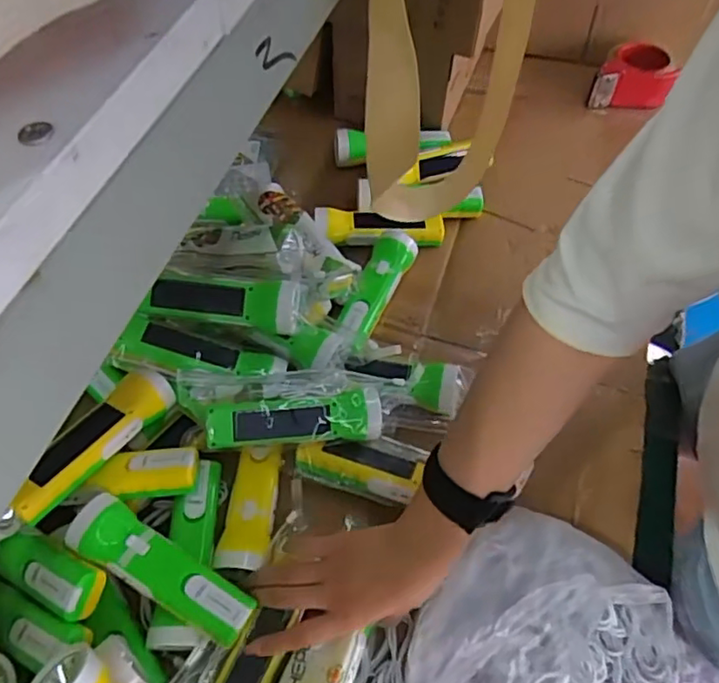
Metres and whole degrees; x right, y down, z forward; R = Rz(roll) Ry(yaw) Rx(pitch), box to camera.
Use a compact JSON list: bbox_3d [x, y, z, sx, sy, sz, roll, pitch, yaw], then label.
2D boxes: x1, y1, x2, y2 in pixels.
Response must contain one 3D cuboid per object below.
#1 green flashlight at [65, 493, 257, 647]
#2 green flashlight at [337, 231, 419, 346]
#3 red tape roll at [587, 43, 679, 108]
[{"bbox_3d":[-0.169,0.195,0.513,0.171,0.042,0.049,27,61,16],"label":"green flashlight"},{"bbox_3d":[0.018,-0.057,0.719,0.051,0.038,0.166,22,59,13],"label":"green flashlight"},{"bbox_3d":[0.424,-0.421,0.952,0.121,0.073,0.090,2,57,1],"label":"red tape roll"}]

